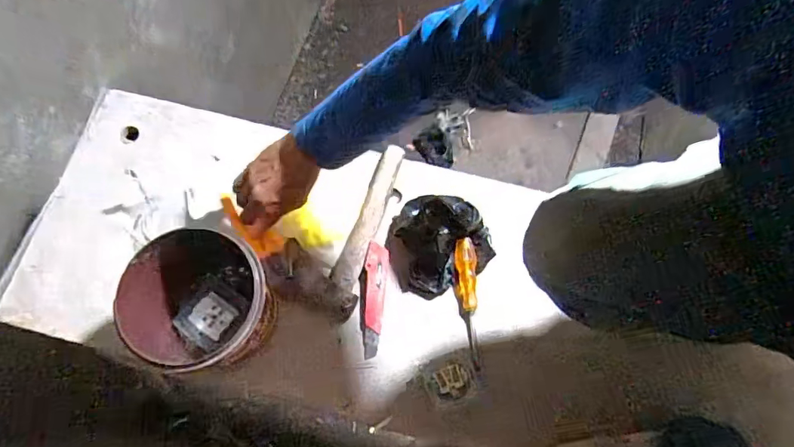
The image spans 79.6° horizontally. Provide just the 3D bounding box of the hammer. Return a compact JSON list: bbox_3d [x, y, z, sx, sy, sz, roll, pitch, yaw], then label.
[{"bbox_3d":[-0.080,-0.003,0.733,0.121,0.043,0.286,16,69,5],"label":"hammer"}]

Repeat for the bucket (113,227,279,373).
[{"bbox_3d":[-0.242,0.113,0.613,0.155,0.153,0.150,1,68,-1],"label":"bucket"}]

